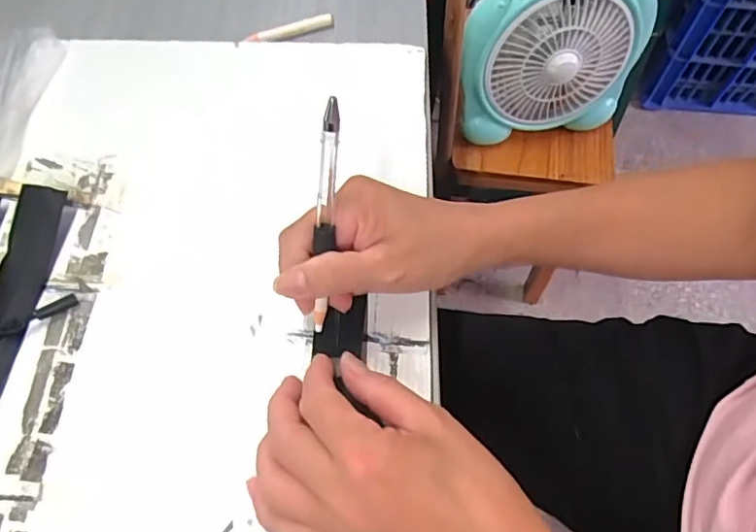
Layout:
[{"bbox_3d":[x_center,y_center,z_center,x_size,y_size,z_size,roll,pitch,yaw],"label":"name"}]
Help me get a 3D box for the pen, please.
[{"bbox_3d":[-0.028,-0.020,0.300,0.008,0.141,0.006,14,36,10],"label":"pen"}]

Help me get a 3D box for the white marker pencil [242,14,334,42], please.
[{"bbox_3d":[-0.073,-0.195,0.471,0.074,0.012,0.010,-20,63,-8],"label":"white marker pencil"}]

